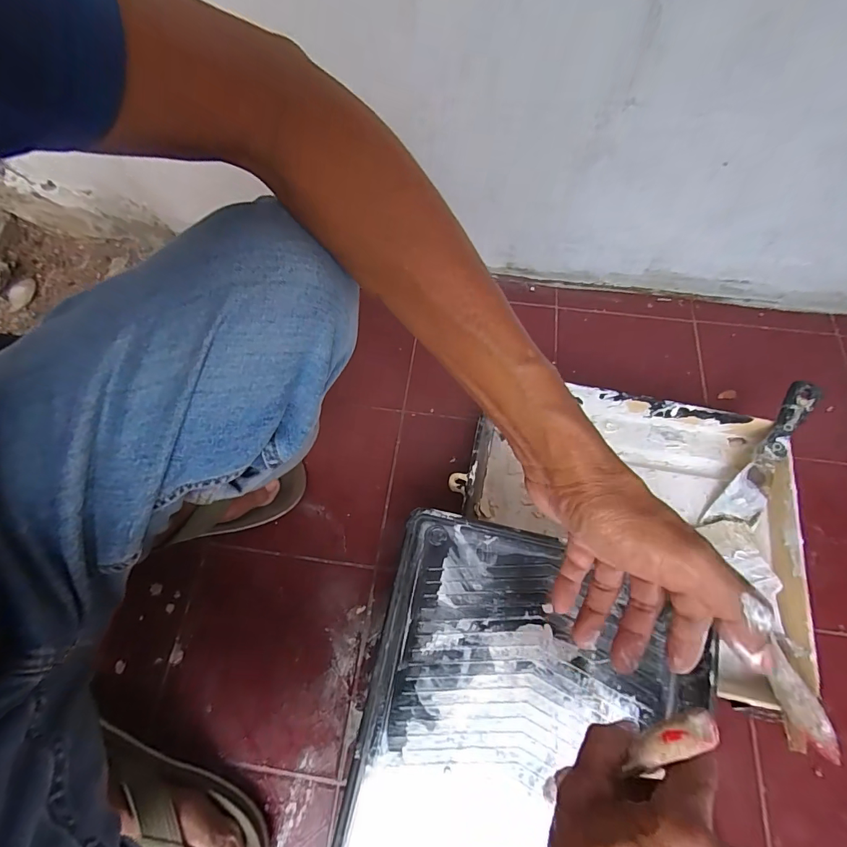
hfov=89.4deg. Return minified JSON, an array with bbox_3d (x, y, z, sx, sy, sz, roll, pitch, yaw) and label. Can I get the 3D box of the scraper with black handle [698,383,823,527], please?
[{"bbox_3d":[0.376,0.038,0.469,0.039,0.015,0.184,32,90,13],"label":"scraper with black handle"}]

